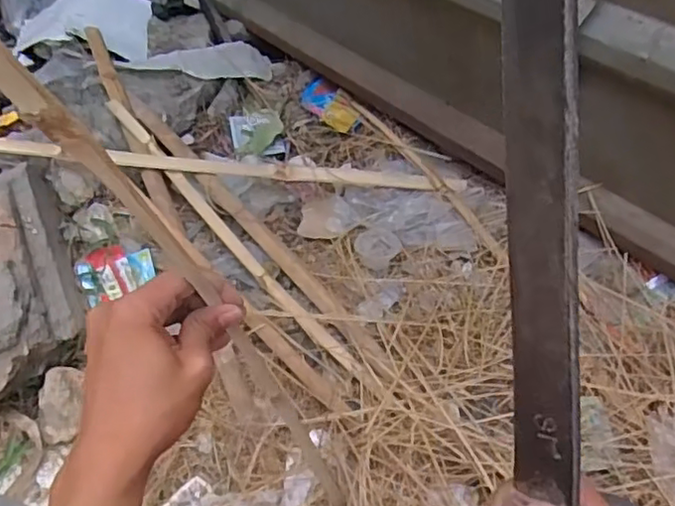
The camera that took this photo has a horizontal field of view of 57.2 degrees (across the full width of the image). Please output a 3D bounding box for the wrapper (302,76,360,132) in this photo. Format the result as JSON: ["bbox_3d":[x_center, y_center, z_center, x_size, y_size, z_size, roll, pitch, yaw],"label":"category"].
[{"bbox_3d":[-0.017,-0.275,1.159,0.066,0.018,0.140,-28,56,-17],"label":"wrapper"}]

